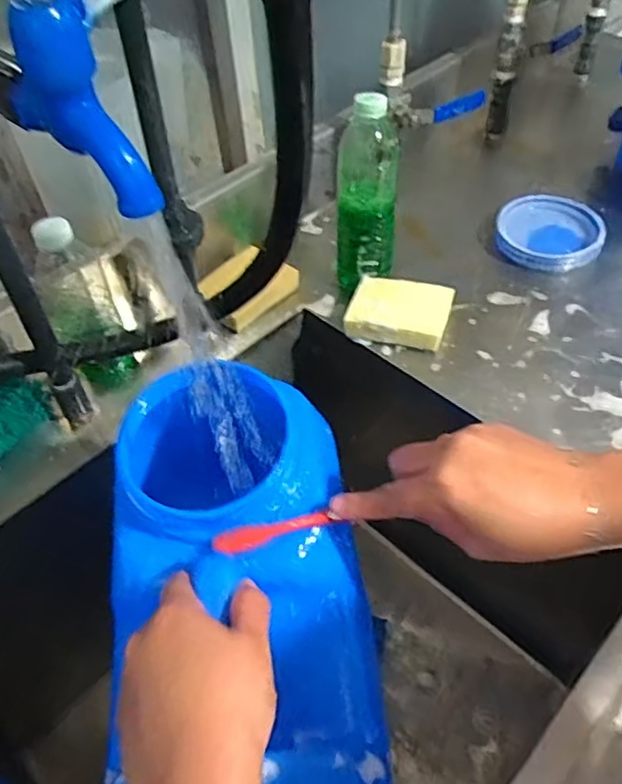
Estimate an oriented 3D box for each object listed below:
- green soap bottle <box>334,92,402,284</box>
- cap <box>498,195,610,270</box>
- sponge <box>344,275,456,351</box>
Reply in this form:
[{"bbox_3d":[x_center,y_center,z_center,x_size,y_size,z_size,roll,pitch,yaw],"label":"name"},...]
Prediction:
[{"bbox_3d":[0.057,-0.198,0.667,0.061,0.199,0.054,4,49,8],"label":"green soap bottle"},{"bbox_3d":[0.281,-0.188,0.760,0.120,0.032,0.117,5,49,9],"label":"cap"},{"bbox_3d":[0.095,-0.086,0.678,0.101,0.035,0.082,12,50,15],"label":"sponge"}]

